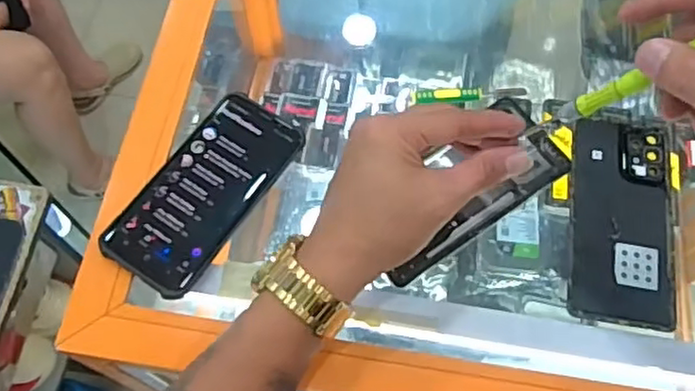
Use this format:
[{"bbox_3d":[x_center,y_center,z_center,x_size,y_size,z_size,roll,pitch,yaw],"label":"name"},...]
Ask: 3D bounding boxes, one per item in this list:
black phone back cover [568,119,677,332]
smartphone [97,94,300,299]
[{"bbox_3d":[0.191,0.015,0.457,0.071,0.009,0.150,9,66,4],"label":"black phone back cover"},{"bbox_3d":[-0.099,-0.005,0.459,0.072,0.011,0.150,33,69,14],"label":"smartphone"}]

